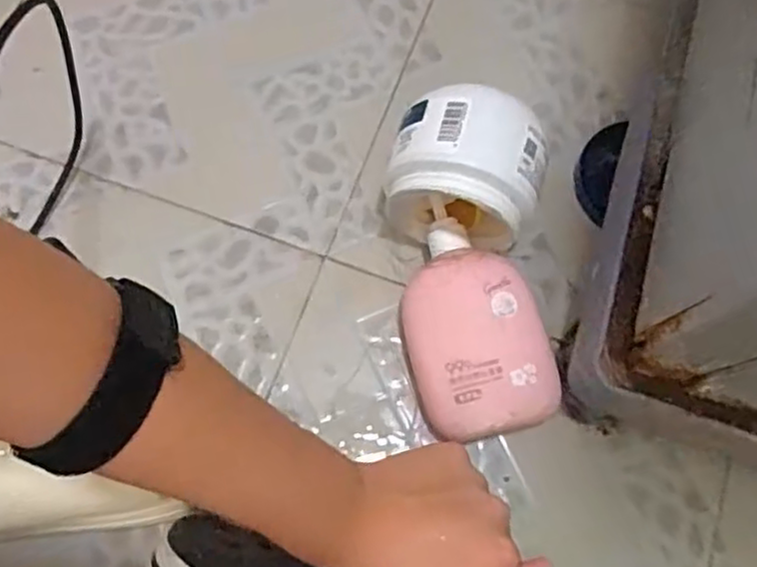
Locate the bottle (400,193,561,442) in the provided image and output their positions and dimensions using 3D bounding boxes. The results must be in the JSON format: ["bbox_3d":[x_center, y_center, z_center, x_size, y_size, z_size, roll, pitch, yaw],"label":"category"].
[{"bbox_3d":[0.055,0.022,0.457,0.084,0.046,0.156,-13,73,-7],"label":"bottle"}]

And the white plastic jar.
[{"bbox_3d":[0.054,-0.070,0.459,0.097,0.099,0.077,14,71,2],"label":"white plastic jar"}]

